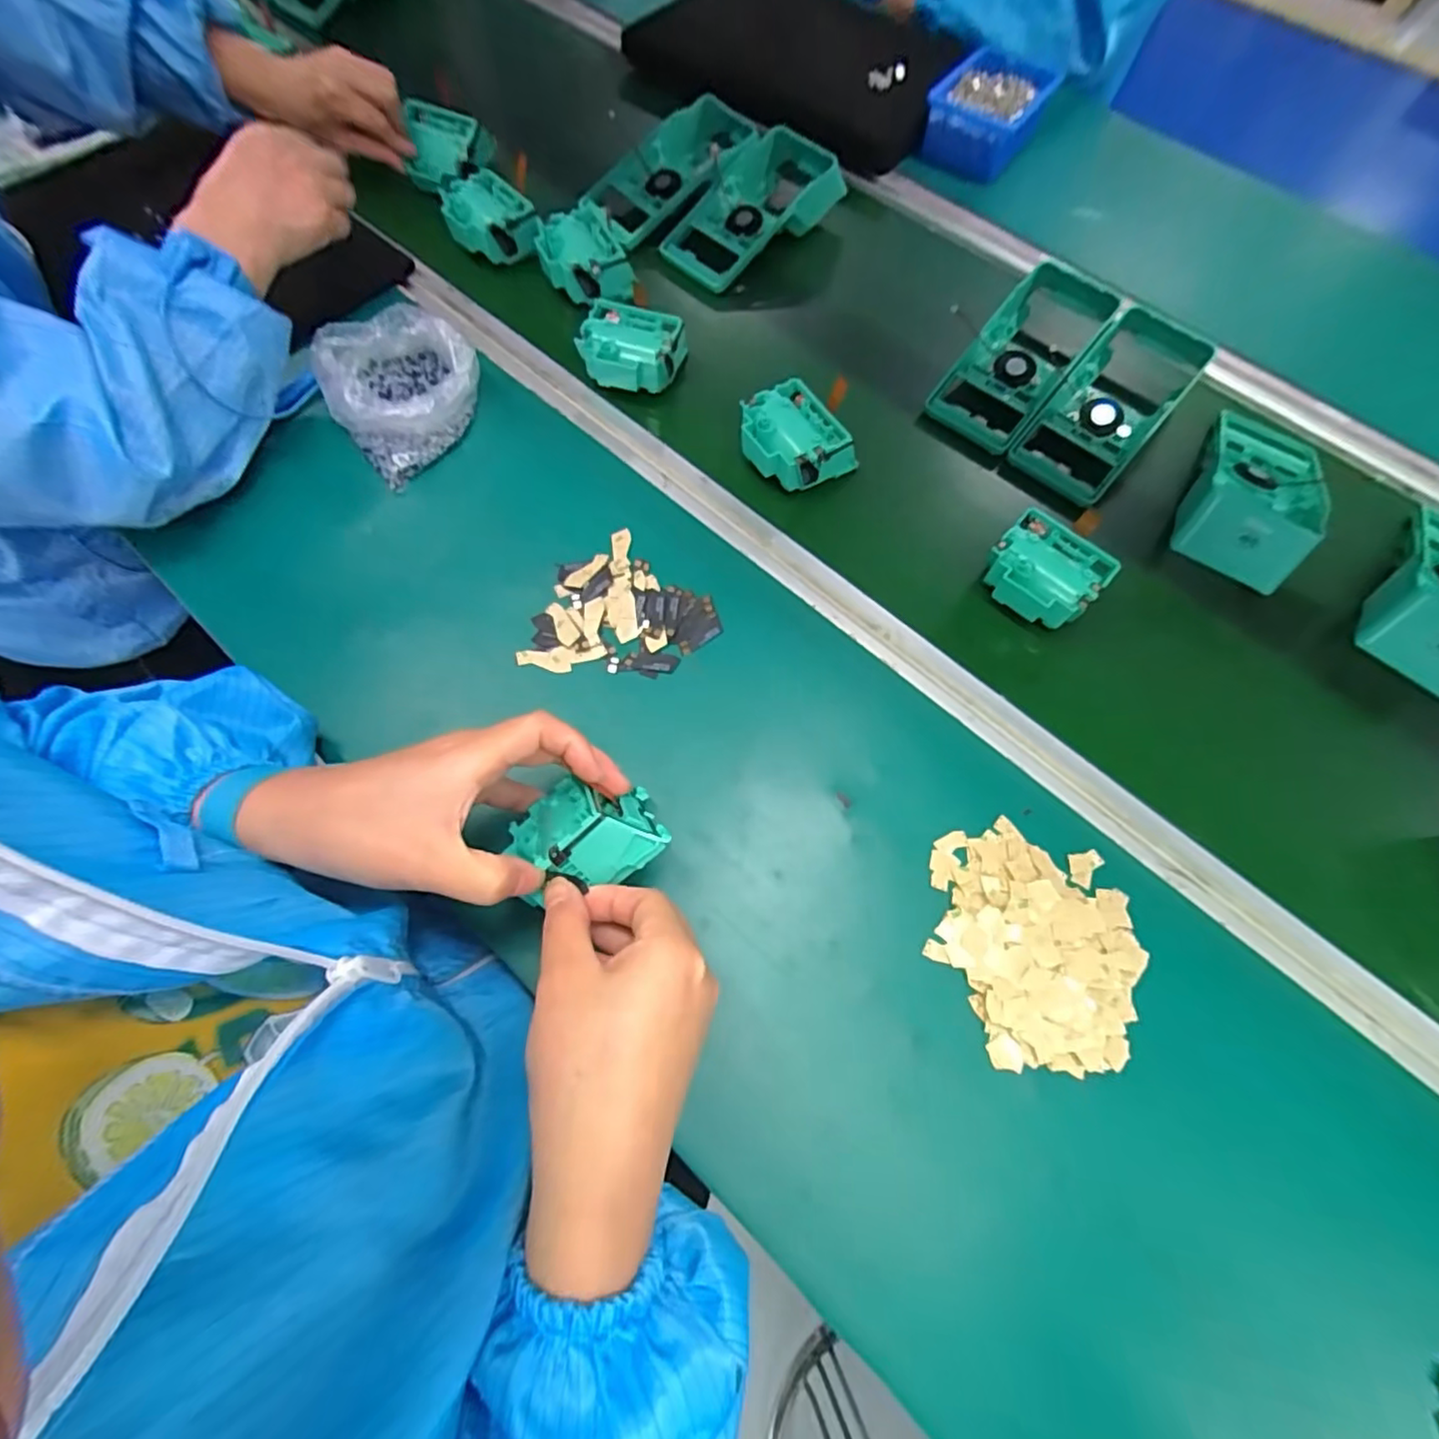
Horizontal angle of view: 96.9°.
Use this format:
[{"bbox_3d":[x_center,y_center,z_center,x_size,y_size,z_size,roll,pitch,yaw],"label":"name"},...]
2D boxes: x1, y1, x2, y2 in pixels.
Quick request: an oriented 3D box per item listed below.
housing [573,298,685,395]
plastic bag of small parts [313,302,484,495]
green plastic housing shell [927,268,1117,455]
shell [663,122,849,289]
[{"bbox_3d":[-0.069,-0.302,0.522,0.080,0.037,0.055,11,68,3],"label":"housing"},{"bbox_3d":[-0.247,-0.261,0.493,0.113,0.045,0.127,-41,75,-17],"label":"plastic bag of small parts"},{"bbox_3d":[0.261,-0.312,0.546,0.081,0.044,0.185,37,71,12],"label":"green plastic housing shell"},{"bbox_3d":[0.031,-0.491,0.608,0.100,0.045,0.186,35,71,12],"label":"shell"}]

